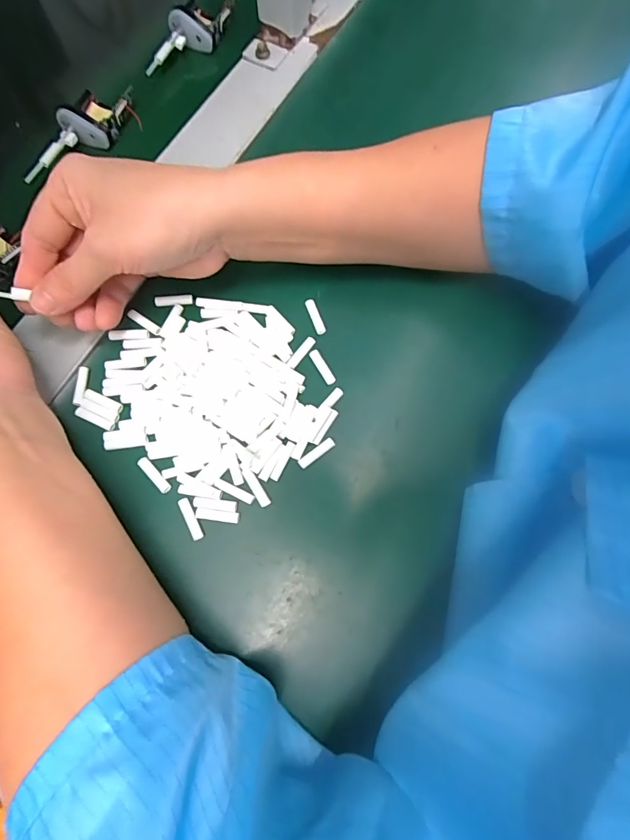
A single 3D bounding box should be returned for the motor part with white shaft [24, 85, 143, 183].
[{"bbox_3d":[-0.166,-0.204,0.291,0.096,0.021,0.031,-39,77,-12],"label":"motor part with white shaft"}]

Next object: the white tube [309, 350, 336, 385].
[{"bbox_3d":[0.004,-0.032,0.244,0.007,0.004,0.024,-30,75,-10],"label":"white tube"}]

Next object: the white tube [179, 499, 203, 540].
[{"bbox_3d":[-0.066,0.052,0.219,0.006,0.004,0.023,-25,75,-9],"label":"white tube"}]

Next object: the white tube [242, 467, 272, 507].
[{"bbox_3d":[-0.032,0.036,0.224,0.006,0.004,0.024,-32,76,-11],"label":"white tube"}]

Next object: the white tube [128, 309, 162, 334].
[{"bbox_3d":[-0.104,-0.060,0.251,0.025,0.004,0.005,33,75,9],"label":"white tube"}]

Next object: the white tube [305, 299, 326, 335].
[{"bbox_3d":[0.000,-0.064,0.255,0.006,0.004,0.023,-21,74,-8],"label":"white tube"}]

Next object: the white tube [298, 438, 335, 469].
[{"bbox_3d":[0.001,0.018,0.230,0.023,0.004,0.006,-35,76,-11],"label":"white tube"}]

